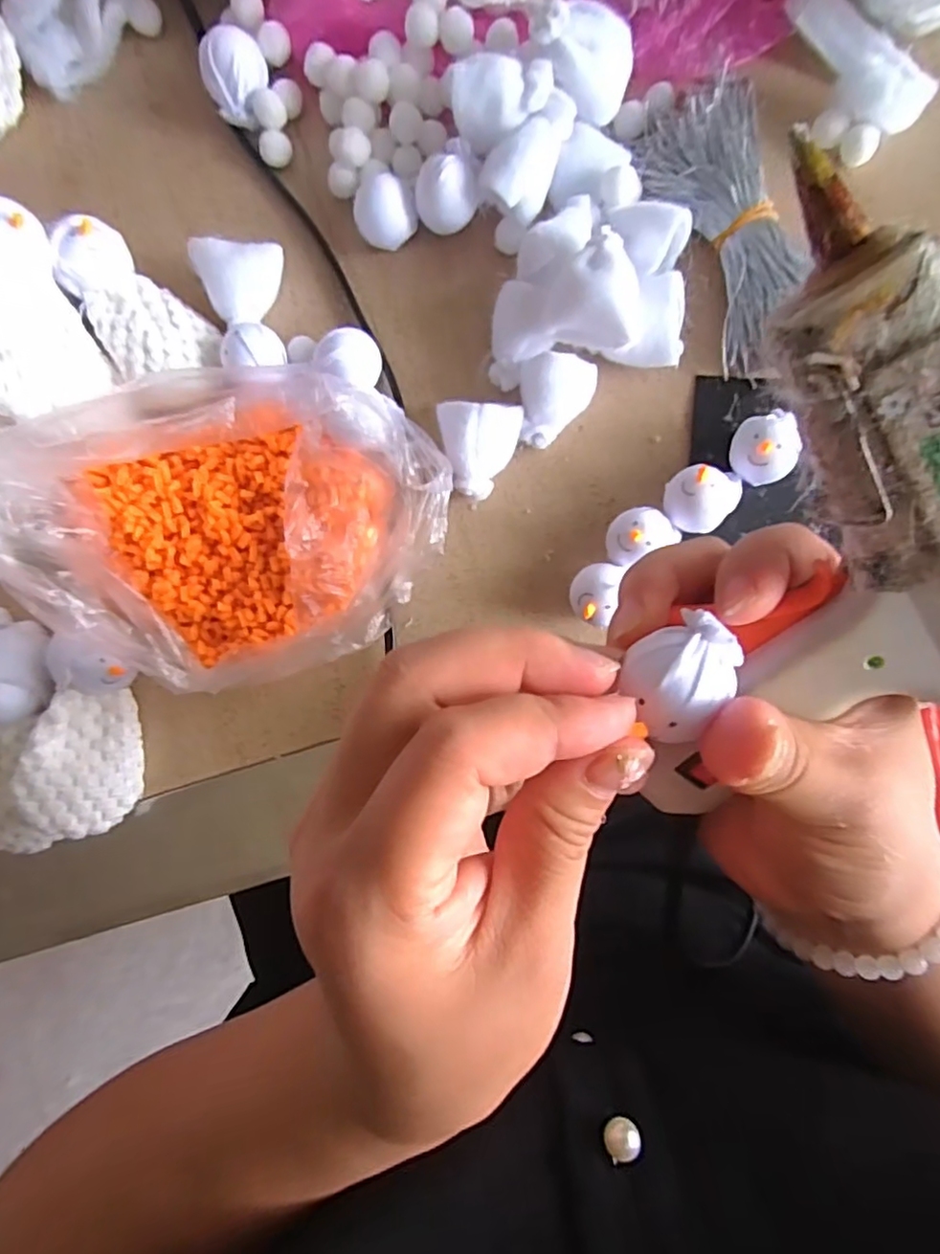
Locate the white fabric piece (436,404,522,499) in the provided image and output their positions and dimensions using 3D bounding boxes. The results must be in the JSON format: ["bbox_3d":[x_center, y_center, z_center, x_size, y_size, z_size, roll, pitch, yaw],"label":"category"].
[{"bbox_3d":[0.003,-0.071,0.252,0.032,0.025,0.035,3,90,3],"label":"white fabric piece"}]

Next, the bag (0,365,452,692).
[{"bbox_3d":[-0.089,-0.043,0.239,0.153,0.060,0.116,-29,89,2],"label":"bag"}]

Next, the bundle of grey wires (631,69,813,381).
[{"bbox_3d":[0.104,-0.158,0.245,0.045,0.016,0.105,-19,89,2],"label":"bundle of grey wires"}]

